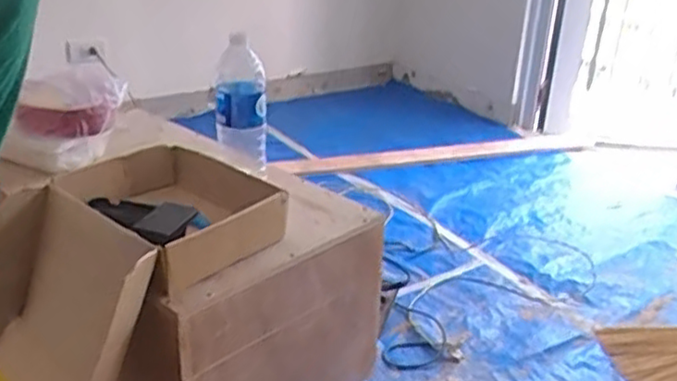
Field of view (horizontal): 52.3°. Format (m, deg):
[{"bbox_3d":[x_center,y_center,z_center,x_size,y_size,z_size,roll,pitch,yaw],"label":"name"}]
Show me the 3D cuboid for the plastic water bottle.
[{"bbox_3d":[-0.154,-0.134,1.086,0.078,0.211,0.093,-1,25,-9],"label":"plastic water bottle"}]

